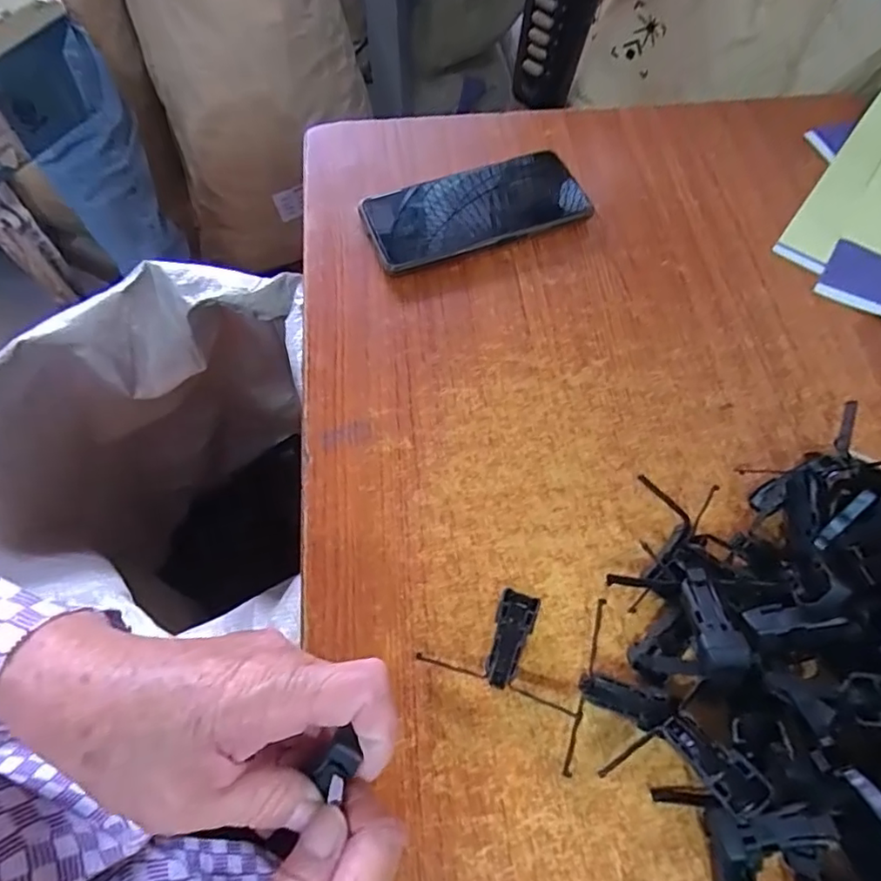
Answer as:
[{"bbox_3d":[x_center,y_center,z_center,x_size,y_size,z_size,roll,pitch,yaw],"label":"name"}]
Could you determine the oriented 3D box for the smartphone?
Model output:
[{"bbox_3d":[0.028,-0.182,0.440,0.172,0.011,0.078,-18,65,-9],"label":"smartphone"}]

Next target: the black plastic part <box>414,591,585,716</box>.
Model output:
[{"bbox_3d":[0.037,0.106,0.299,0.083,0.015,0.050,18,65,8],"label":"black plastic part"}]

